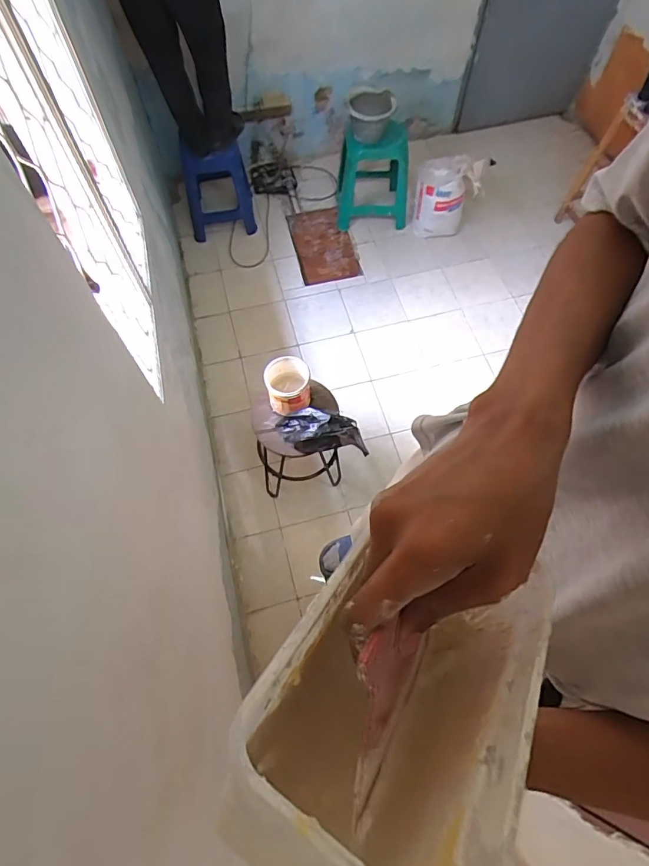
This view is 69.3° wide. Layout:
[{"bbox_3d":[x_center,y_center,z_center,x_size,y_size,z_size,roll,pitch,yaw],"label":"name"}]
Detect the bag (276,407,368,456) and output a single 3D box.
[{"bbox_3d":[-0.012,-0.002,1.590,0.325,0.141,0.109,13,65,6],"label":"bag"}]

